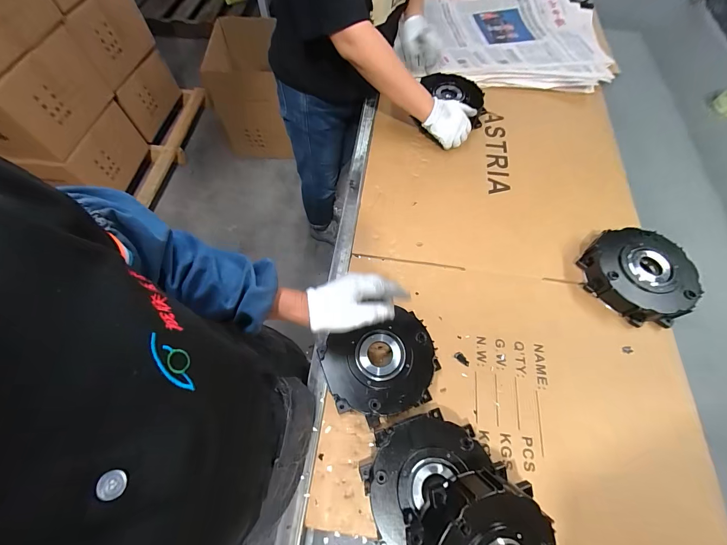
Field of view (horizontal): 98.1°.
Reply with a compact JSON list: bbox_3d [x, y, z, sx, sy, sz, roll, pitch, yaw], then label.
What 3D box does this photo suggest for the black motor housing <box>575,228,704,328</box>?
[{"bbox_3d":[0.501,0.003,0.579,0.173,0.053,0.159,0,64,0],"label":"black motor housing"}]

